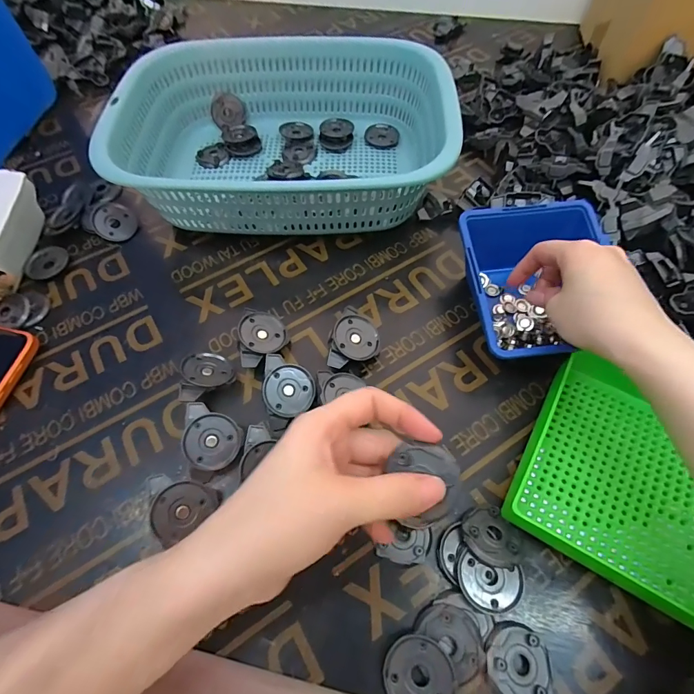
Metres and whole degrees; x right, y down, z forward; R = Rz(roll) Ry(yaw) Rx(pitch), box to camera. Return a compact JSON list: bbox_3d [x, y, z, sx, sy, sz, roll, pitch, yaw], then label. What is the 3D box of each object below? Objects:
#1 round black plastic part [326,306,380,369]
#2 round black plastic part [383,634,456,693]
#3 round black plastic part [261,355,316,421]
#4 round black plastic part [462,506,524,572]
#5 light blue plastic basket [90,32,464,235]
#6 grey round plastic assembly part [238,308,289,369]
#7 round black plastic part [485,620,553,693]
[{"bbox_3d":[0.003,-0.002,0.354,0.044,0.018,0.056,40,66,-4],"label":"round black plastic part"},{"bbox_3d":[0.044,0.202,0.244,0.041,0.013,0.040,0,61,1],"label":"round black plastic part"},{"bbox_3d":[-0.049,0.034,0.327,0.043,0.007,0.050,14,73,-20],"label":"round black plastic part"},{"bbox_3d":[0.101,0.129,0.275,0.040,0.011,0.035,26,65,14],"label":"round black plastic part"},{"bbox_3d":[-0.062,-0.226,0.437,0.337,0.097,0.239,3,61,3],"label":"light blue plastic basket"},{"bbox_3d":[-0.077,-0.006,0.358,0.043,0.022,0.054,6,61,-22],"label":"grey round plastic assembly part"},{"bbox_3d":[0.107,0.197,0.246,0.042,0.009,0.040,0,61,1],"label":"round black plastic part"}]

